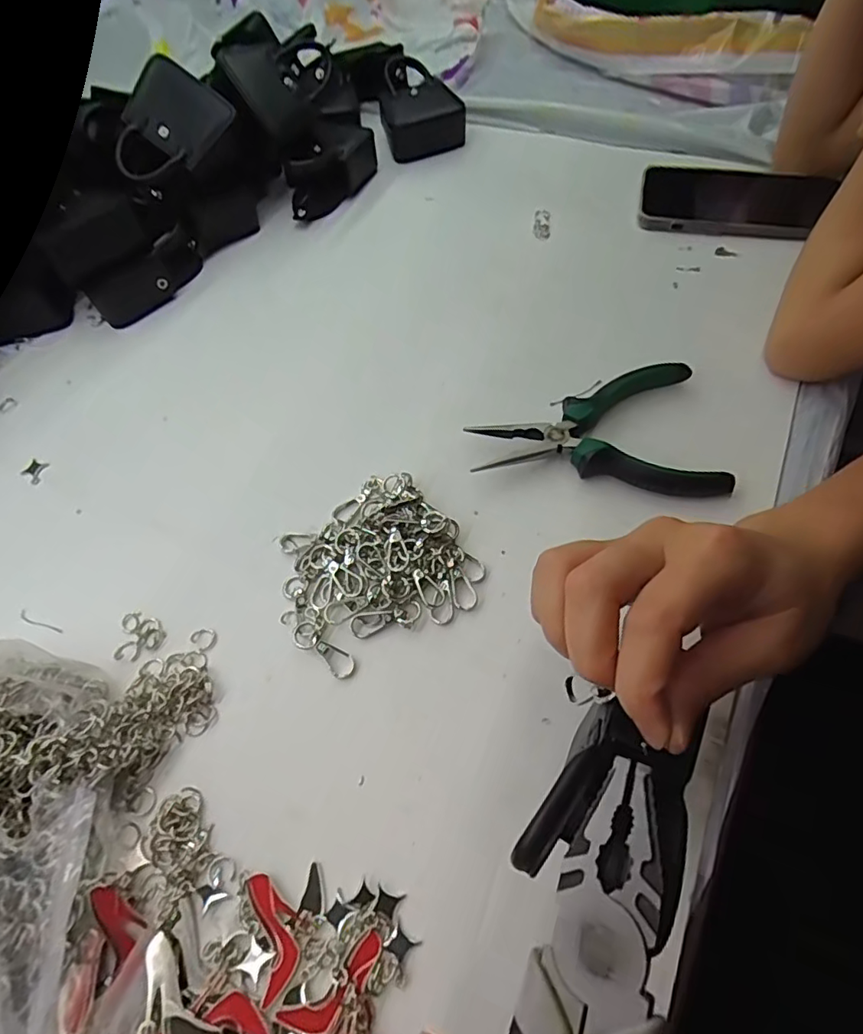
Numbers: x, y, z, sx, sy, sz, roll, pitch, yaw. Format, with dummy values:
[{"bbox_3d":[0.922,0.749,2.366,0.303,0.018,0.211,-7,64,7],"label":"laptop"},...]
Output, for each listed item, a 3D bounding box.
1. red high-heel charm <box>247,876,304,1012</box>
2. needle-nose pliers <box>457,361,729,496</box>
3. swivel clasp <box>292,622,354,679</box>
[{"bbox_3d":[-0.067,0.179,0.235,0.018,0.004,0.046,-17,60,-7],"label":"red high-heel charm"},{"bbox_3d":[0.103,-0.045,0.345,0.145,0.025,0.093,-10,59,-2],"label":"needle-nose pliers"},{"bbox_3d":[-0.060,0.073,0.297,0.041,0.004,0.015,34,67,21],"label":"swivel clasp"}]

